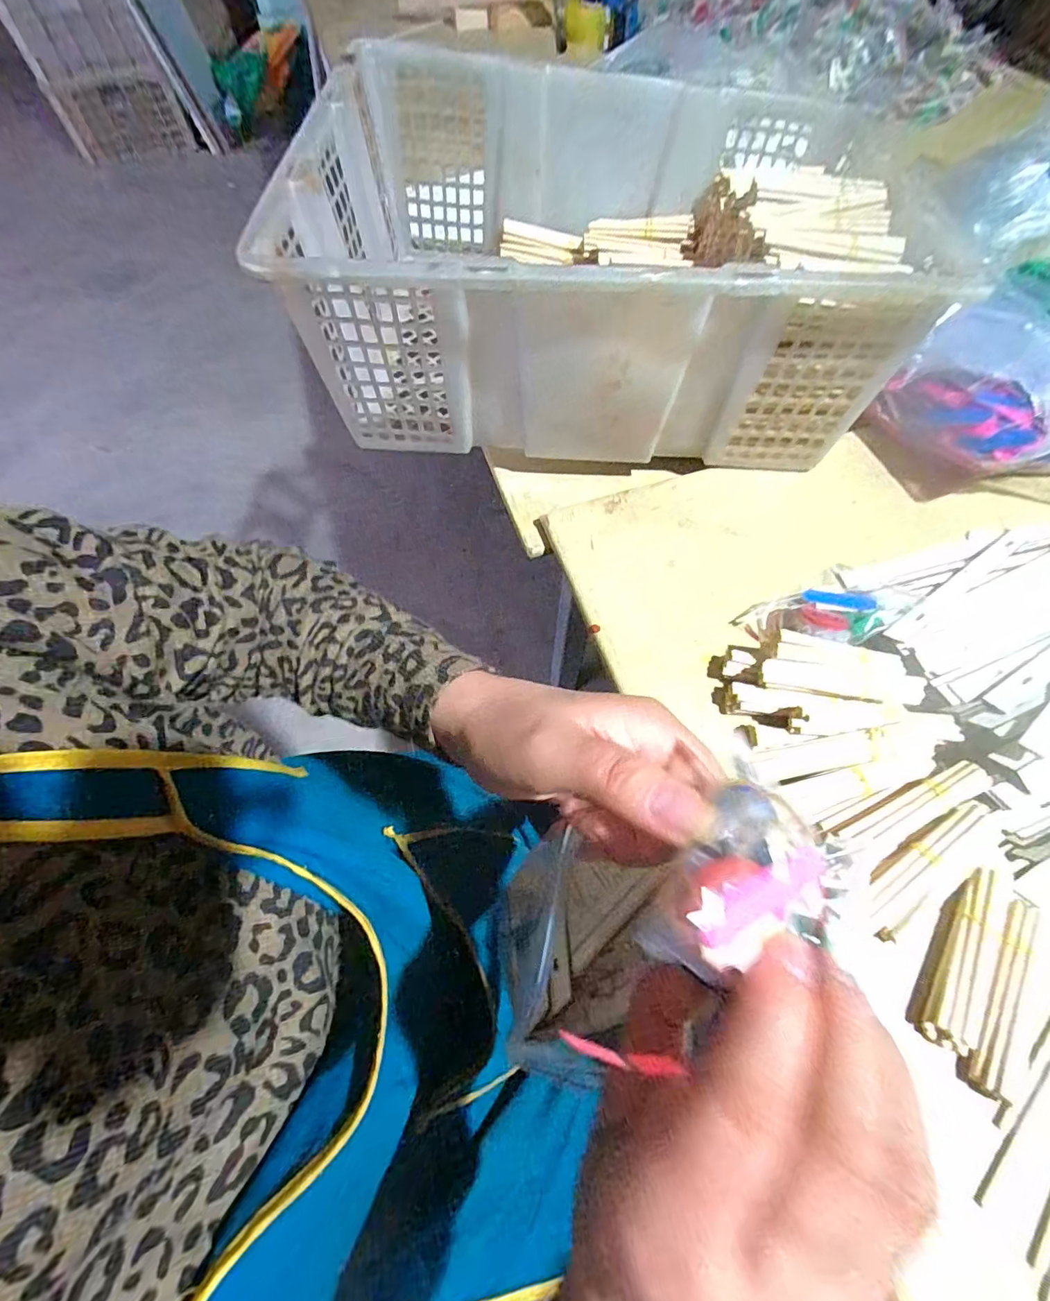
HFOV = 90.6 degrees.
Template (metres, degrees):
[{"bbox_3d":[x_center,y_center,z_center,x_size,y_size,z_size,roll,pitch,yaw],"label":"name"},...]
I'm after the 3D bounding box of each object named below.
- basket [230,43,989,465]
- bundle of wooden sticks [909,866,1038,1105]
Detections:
[{"bbox_3d":[0.064,-0.354,0.481,0.470,0.181,0.380,2,63,1],"label":"basket"},{"bbox_3d":[0.256,0.182,0.296,0.049,0.016,0.108,28,66,14],"label":"bundle of wooden sticks"}]

